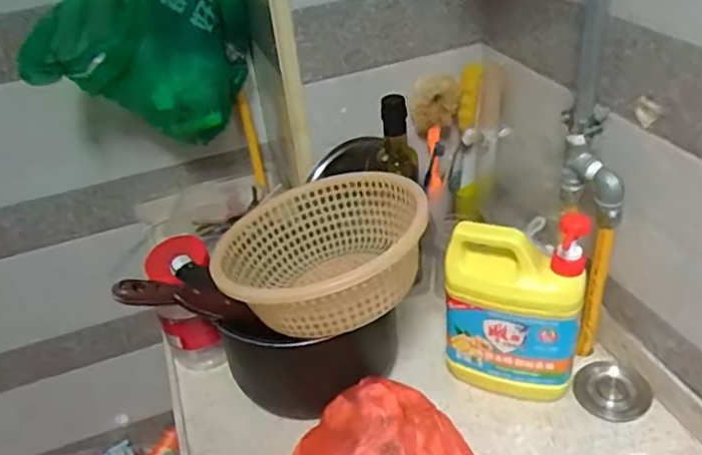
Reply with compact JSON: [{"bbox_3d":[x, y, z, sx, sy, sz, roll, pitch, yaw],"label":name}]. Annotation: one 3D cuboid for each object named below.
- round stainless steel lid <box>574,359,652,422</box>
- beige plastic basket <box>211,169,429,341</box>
[{"bbox_3d":[0.308,0.192,0.719,0.081,0.017,0.072,12,39,24],"label":"round stainless steel lid"},{"bbox_3d":[-0.033,0.027,0.678,0.219,0.125,0.229,-10,35,-5],"label":"beige plastic basket"}]

